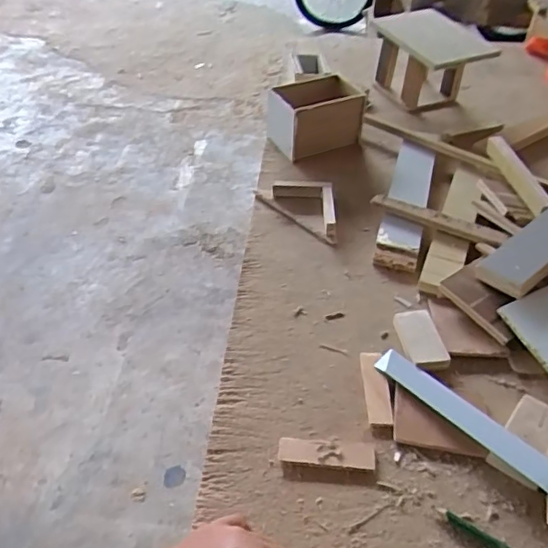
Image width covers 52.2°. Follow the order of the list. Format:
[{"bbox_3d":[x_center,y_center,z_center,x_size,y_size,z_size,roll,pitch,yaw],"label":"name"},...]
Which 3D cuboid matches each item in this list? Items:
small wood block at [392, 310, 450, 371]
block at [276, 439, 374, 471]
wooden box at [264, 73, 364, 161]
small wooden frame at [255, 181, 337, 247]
[{"bbox_3d":[0.136,0.060,0.520,0.037,0.014,0.068,-7,43,-5],"label":"small wood block"},{"bbox_3d":[0.041,0.140,0.437,0.074,0.007,0.023,1,43,3],"label":"block"},{"bbox_3d":[0.055,-0.221,0.779,0.122,0.076,0.083,-16,45,-16],"label":"wooden box"},{"bbox_3d":[0.040,-0.086,0.670,0.060,0.025,0.129,-33,51,-29],"label":"small wooden frame"}]

